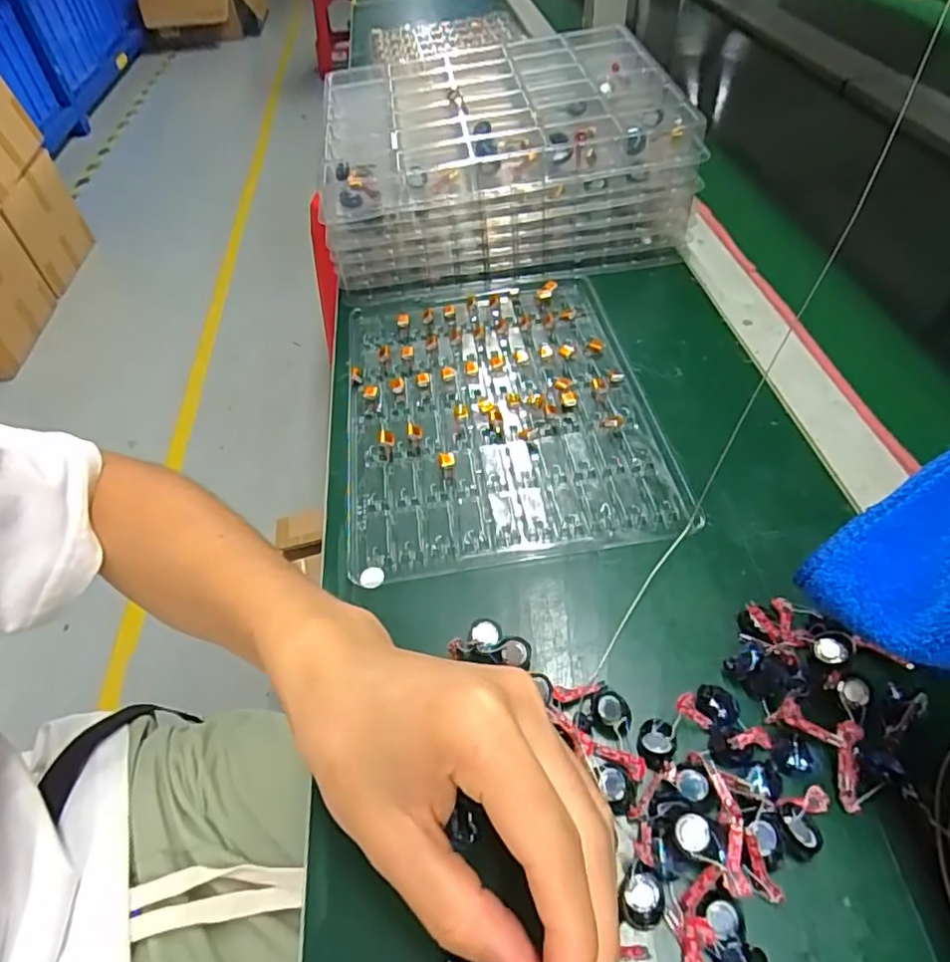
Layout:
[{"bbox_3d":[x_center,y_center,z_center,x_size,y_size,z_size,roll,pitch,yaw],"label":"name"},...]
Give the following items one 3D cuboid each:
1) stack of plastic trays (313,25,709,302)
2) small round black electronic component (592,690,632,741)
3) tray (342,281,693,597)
[{"bbox_3d":[0.013,-0.290,0.538,0.293,0.107,0.234,-10,50,-3],"label":"stack of plastic trays"},{"bbox_3d":[0.061,0.104,0.265,0.017,0.007,0.020,14,52,16],"label":"small round black electronic component"},{"bbox_3d":[0.013,-0.054,0.404,0.197,0.012,0.256,-8,50,-2],"label":"tray"}]

